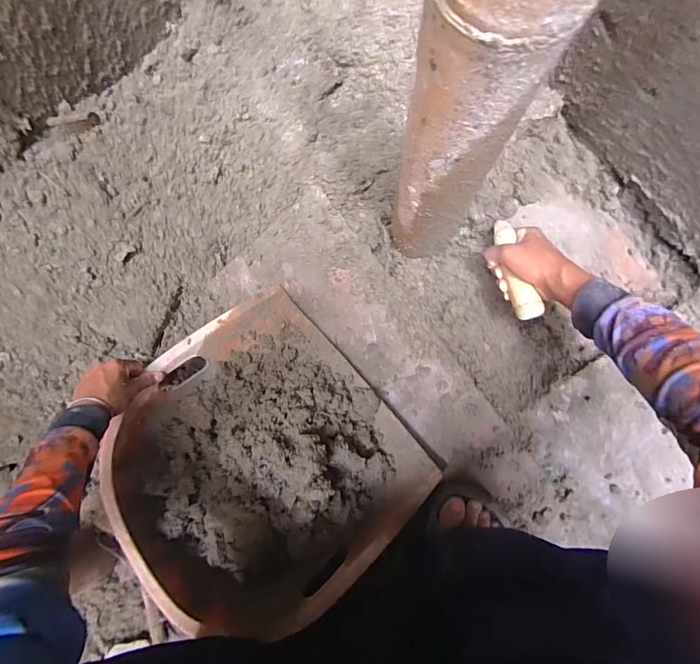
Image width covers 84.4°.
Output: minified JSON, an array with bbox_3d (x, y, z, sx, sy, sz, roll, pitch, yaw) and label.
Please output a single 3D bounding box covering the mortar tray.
[{"bbox_3d":[-0.143,0.189,0.553,0.401,0.136,0.402,-43,83,-1],"label":"mortar tray"}]

